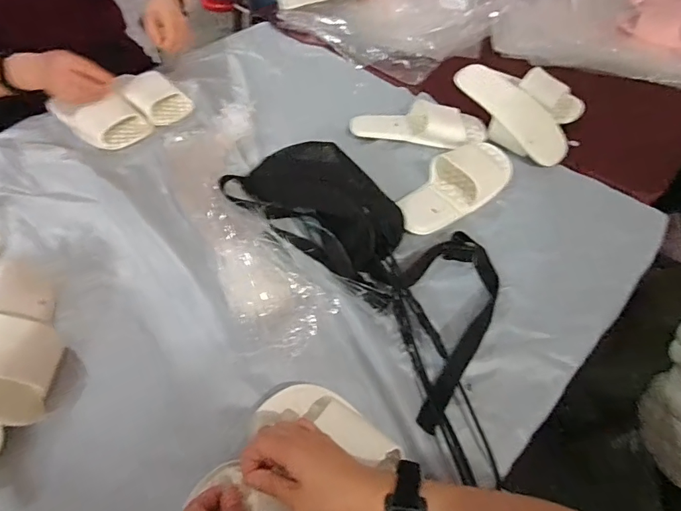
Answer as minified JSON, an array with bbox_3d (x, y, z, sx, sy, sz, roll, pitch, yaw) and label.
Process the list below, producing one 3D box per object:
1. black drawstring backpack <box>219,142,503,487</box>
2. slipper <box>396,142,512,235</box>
[{"bbox_3d":[0.060,-0.015,0.601,0.232,0.077,0.536,-32,60,-20],"label":"black drawstring backpack"},{"bbox_3d":[0.184,-0.119,0.696,0.237,0.040,0.107,-31,60,-19],"label":"slipper"}]

